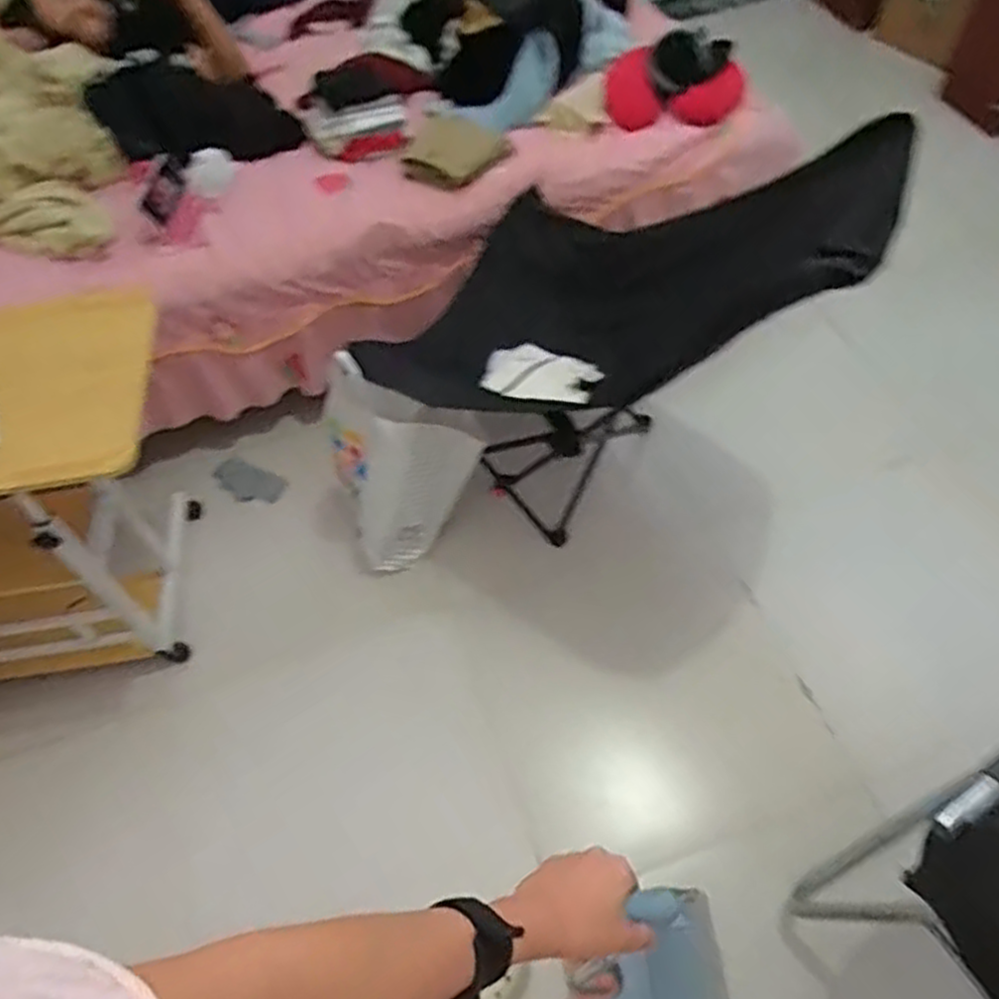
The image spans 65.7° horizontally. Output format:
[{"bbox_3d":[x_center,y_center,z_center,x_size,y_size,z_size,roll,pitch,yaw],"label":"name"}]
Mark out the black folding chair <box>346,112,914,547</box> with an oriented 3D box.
[{"bbox_3d":[0.180,-0.321,1.488,0.857,0.801,0.539,20,59,17],"label":"black folding chair"}]

